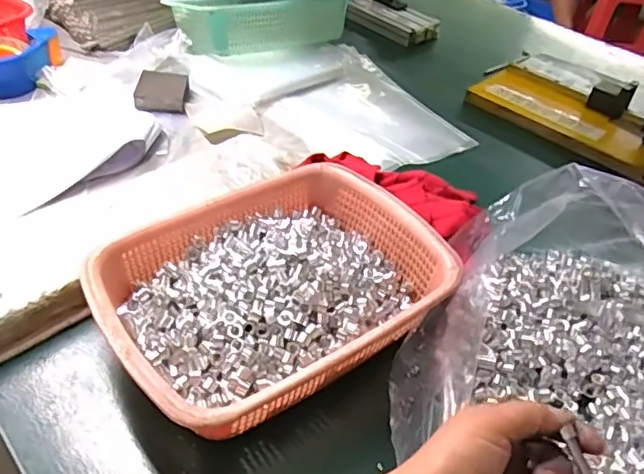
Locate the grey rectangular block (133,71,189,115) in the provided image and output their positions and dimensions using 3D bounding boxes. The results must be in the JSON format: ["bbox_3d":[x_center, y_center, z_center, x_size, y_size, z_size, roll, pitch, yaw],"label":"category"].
[{"bbox_3d":[-0.238,-0.218,0.847,0.072,0.023,0.093,-1,41,-9],"label":"grey rectangular block"}]

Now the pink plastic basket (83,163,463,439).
[{"bbox_3d":[-0.042,0.051,0.520,0.291,0.075,0.217,-24,49,-30],"label":"pink plastic basket"}]

